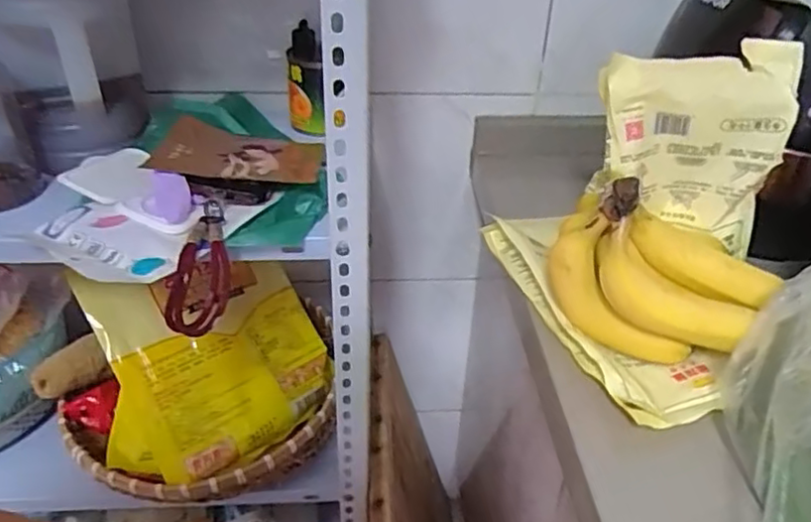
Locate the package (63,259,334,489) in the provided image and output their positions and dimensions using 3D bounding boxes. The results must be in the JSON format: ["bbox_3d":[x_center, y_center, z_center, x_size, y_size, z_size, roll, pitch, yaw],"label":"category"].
[{"bbox_3d":[-0.231,0.126,0.765,0.254,0.087,0.232,-12,78,-38],"label":"package"}]

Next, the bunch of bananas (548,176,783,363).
[{"bbox_3d":[0.205,0.003,0.506,0.158,0.128,0.073,17,37,20],"label":"bunch of bananas"}]

